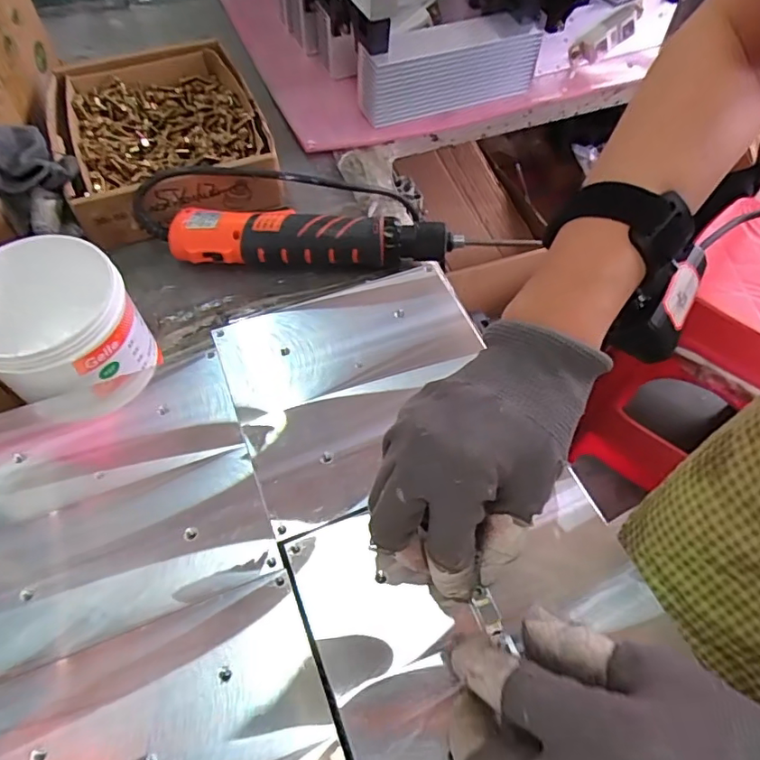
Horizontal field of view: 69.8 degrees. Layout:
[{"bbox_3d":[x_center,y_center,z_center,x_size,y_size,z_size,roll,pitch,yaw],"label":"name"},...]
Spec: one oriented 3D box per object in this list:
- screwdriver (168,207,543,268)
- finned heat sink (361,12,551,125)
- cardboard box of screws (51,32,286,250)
[{"bbox_3d":[-0.027,-0.118,0.453,0.287,0.044,0.041,0,57,0],"label":"screwdriver"},{"bbox_3d":[0.071,-0.324,0.569,0.186,0.075,0.052,-18,59,-11],"label":"finned heat sink"},{"bbox_3d":[-0.210,-0.239,0.529,0.176,0.055,0.235,-18,59,-11],"label":"cardboard box of screws"}]

